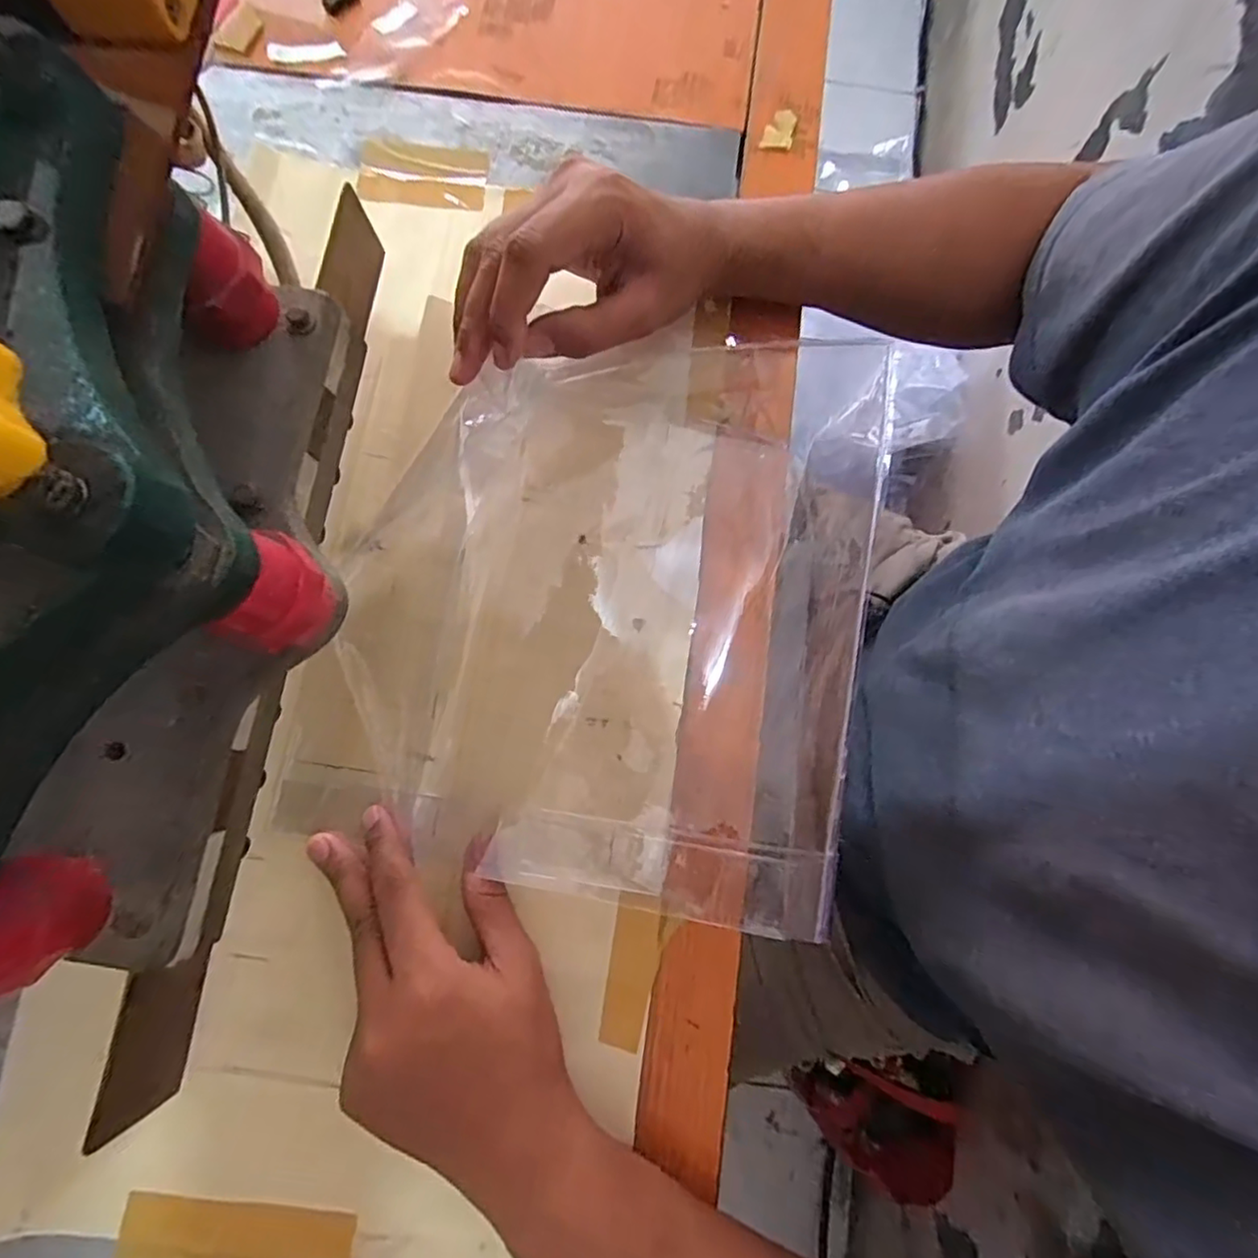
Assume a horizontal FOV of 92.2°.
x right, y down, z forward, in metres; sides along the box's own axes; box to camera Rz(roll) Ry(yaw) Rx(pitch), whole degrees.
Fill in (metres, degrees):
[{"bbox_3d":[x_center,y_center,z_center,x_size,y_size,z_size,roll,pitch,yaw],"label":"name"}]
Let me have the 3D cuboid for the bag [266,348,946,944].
[{"bbox_3d":[0.002,-0.029,0.342,0.305,0.022,0.333,11,79,1],"label":"bag"}]

